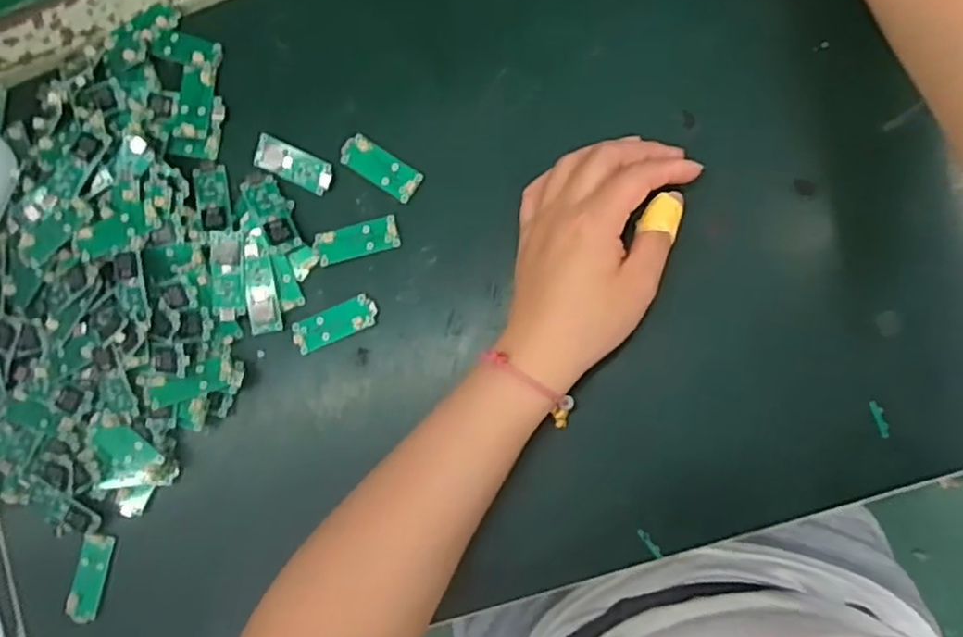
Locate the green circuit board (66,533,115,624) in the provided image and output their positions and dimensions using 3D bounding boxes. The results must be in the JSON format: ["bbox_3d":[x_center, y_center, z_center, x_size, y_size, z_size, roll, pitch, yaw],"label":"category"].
[{"bbox_3d":[-0.234,0.155,0.411,0.017,0.005,0.051,14,86,-19],"label":"green circuit board"}]

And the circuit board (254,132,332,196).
[{"bbox_3d":[-0.114,-0.093,0.415,0.052,0.006,0.020,27,89,9],"label":"circuit board"}]

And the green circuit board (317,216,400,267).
[{"bbox_3d":[-0.073,-0.046,0.405,0.048,0.004,0.020,-15,82,1],"label":"green circuit board"}]

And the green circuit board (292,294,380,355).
[{"bbox_3d":[-0.086,0.003,0.403,0.051,0.004,0.019,-23,82,5],"label":"green circuit board"}]

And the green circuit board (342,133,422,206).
[{"bbox_3d":[-0.060,-0.090,0.409,0.051,0.004,0.020,35,90,9],"label":"green circuit board"}]

